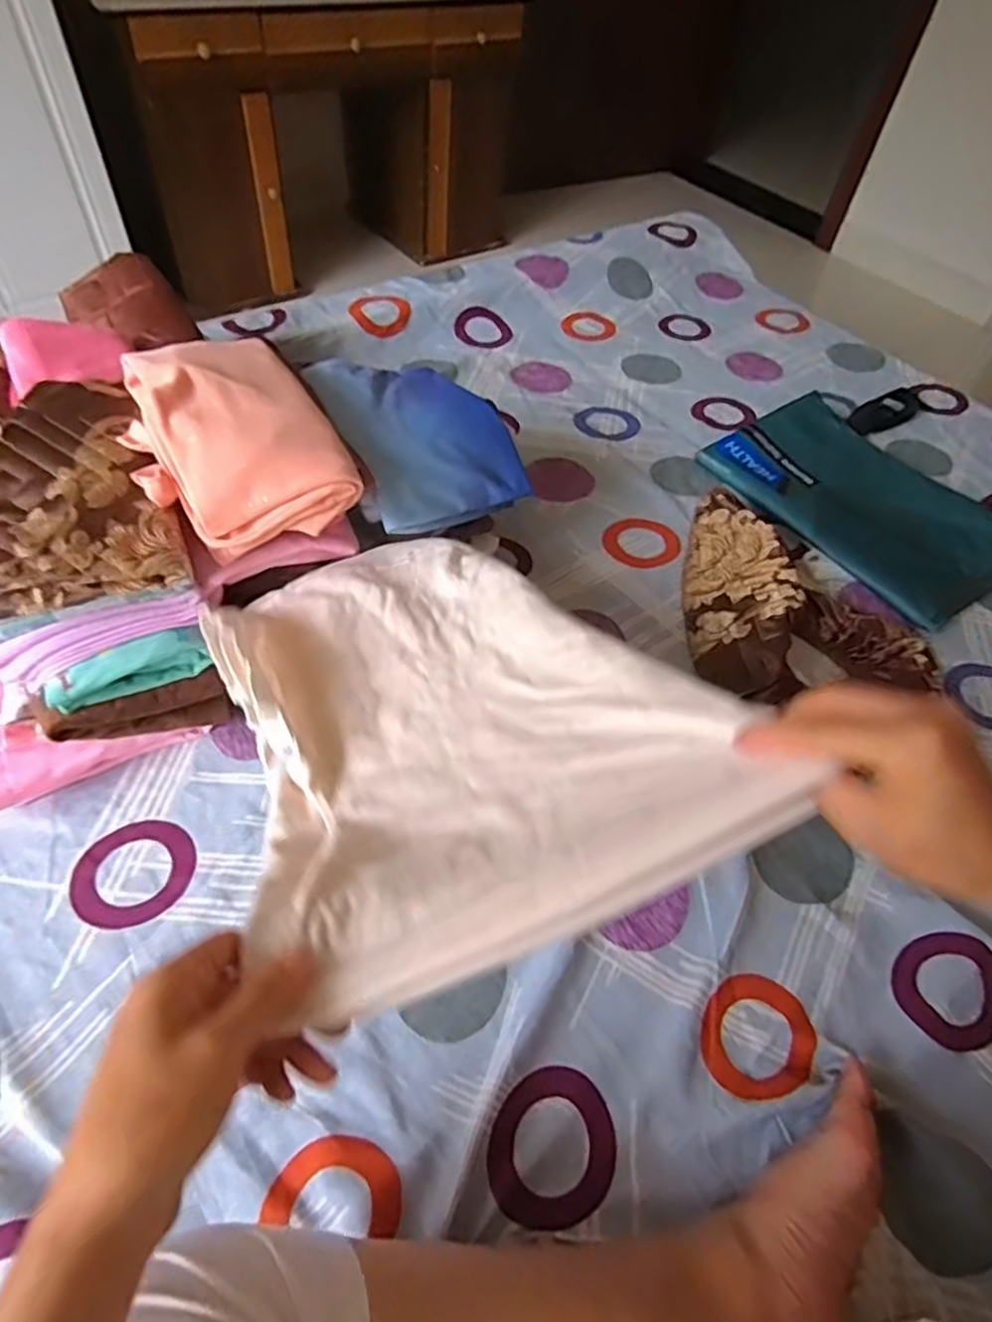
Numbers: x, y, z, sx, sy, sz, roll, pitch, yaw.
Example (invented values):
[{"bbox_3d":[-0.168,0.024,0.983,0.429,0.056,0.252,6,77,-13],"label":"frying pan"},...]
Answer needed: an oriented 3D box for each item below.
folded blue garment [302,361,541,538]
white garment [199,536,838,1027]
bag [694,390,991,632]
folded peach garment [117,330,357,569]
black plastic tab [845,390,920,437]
[{"bbox_3d":[-0.081,-0.235,0.705,0.171,0.076,0.205,-24,59,-22],"label":"folded blue garment"},{"bbox_3d":[-0.049,0.004,0.454,0.249,0.206,0.395,-17,57,-17],"label":"white garment"},{"bbox_3d":[0.496,-0.224,0.916,0.269,0.046,0.380,-28,61,-23],"label":"bag"},{"bbox_3d":[-0.230,-0.194,0.594,0.155,0.081,0.209,-23,58,-21],"label":"folded peach garment"},{"bbox_3d":[0.612,-0.390,1.069,0.141,0.023,0.047,-24,59,-21],"label":"black plastic tab"}]

